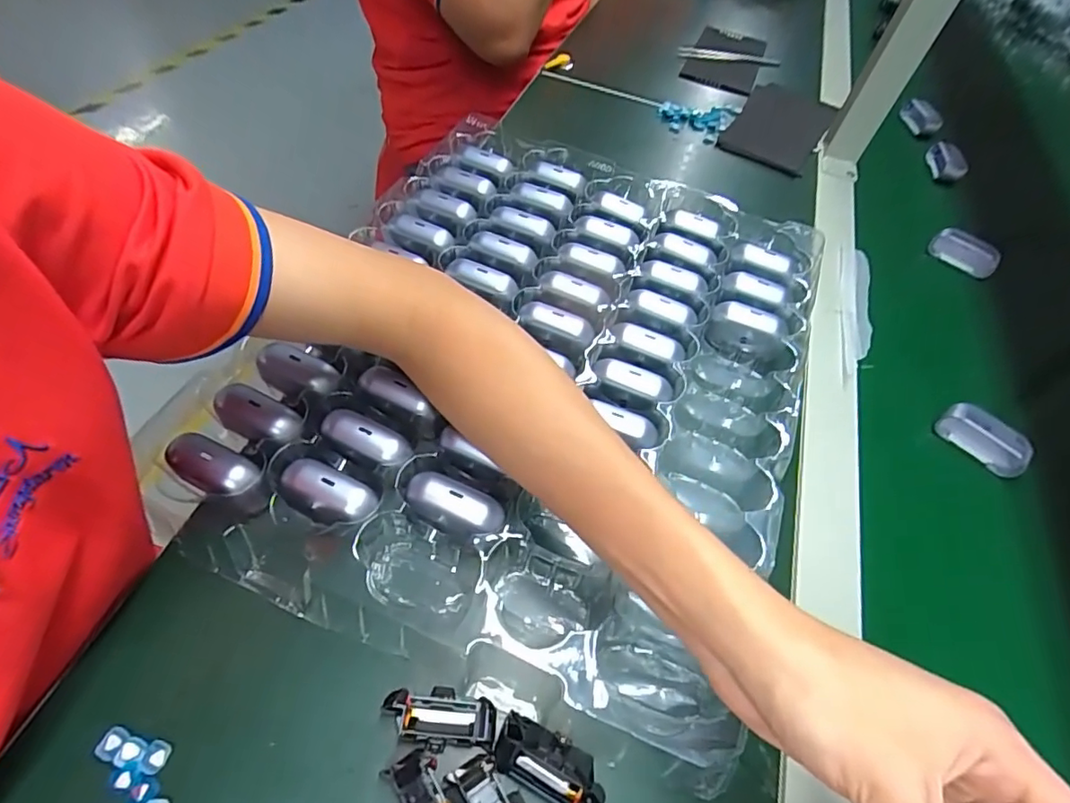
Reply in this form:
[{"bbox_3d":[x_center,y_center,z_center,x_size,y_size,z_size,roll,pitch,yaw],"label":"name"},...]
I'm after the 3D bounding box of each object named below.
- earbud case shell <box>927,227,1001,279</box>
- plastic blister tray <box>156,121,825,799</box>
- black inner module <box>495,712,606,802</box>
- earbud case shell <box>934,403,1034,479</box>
[{"bbox_3d":[0.434,-0.151,0.562,0.061,0.025,0.025,38,58,18],"label":"earbud case shell"},{"bbox_3d":[0.016,-0.043,0.398,0.342,0.036,0.438,21,54,7],"label":"plastic blister tray"},{"bbox_3d":[0.009,0.169,0.258,0.054,0.013,0.025,26,55,11],"label":"black inner module"},{"bbox_3d":[0.337,0.027,0.418,0.063,0.030,0.016,39,58,19],"label":"earbud case shell"}]

